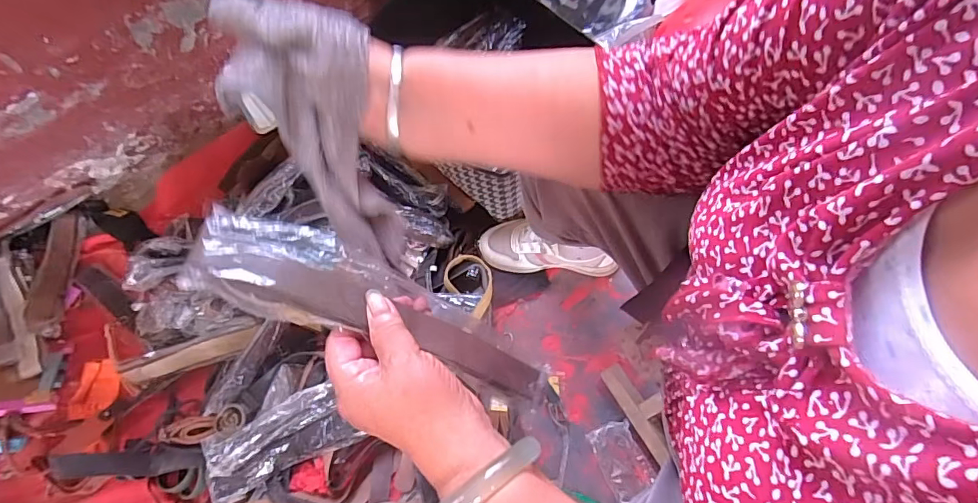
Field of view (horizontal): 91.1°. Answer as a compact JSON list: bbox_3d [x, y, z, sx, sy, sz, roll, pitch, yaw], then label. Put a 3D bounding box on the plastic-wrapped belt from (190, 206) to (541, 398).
[{"bbox_3d":[-0.066,0.040,0.327,0.243,0.026,0.057,26,69,-18],"label":"plastic-wrapped belt"}]

